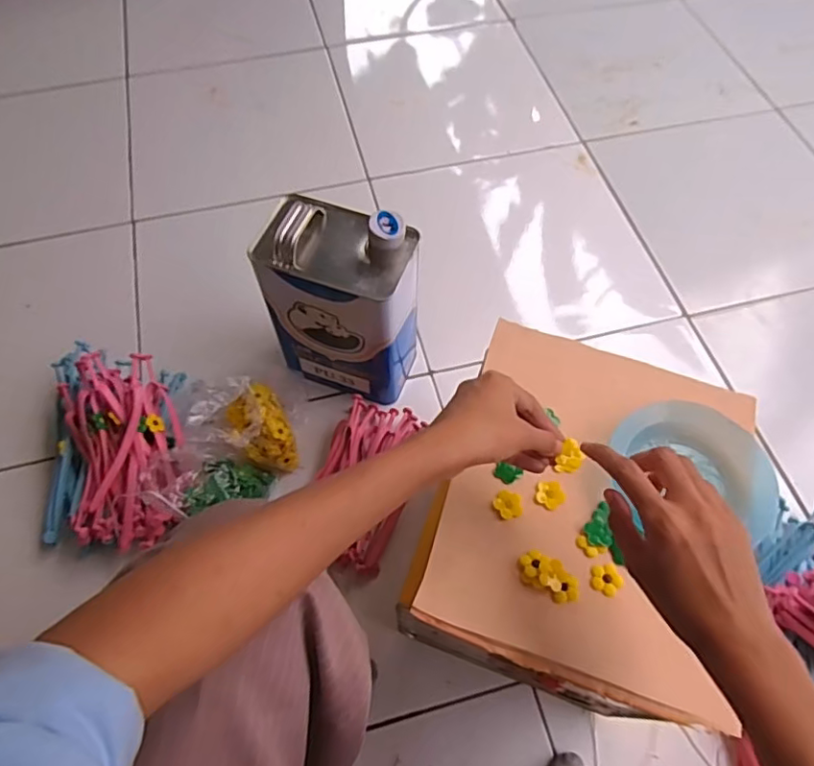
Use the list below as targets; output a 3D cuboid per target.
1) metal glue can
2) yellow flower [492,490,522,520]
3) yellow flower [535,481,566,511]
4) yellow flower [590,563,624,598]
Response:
[{"bbox_3d":[-0.076,-0.100,0.694,0.163,0.247,0.120,20,63,10],"label":"metal glue can"},{"bbox_3d":[0.083,0.099,0.472,0.023,0.004,0.023,-13,62,-7],"label":"yellow flower"},{"bbox_3d":[0.119,0.092,0.476,0.023,0.004,0.023,0,61,0],"label":"yellow flower"},{"bbox_3d":[0.154,0.152,0.442,0.023,0.004,0.024,15,62,8],"label":"yellow flower"}]

